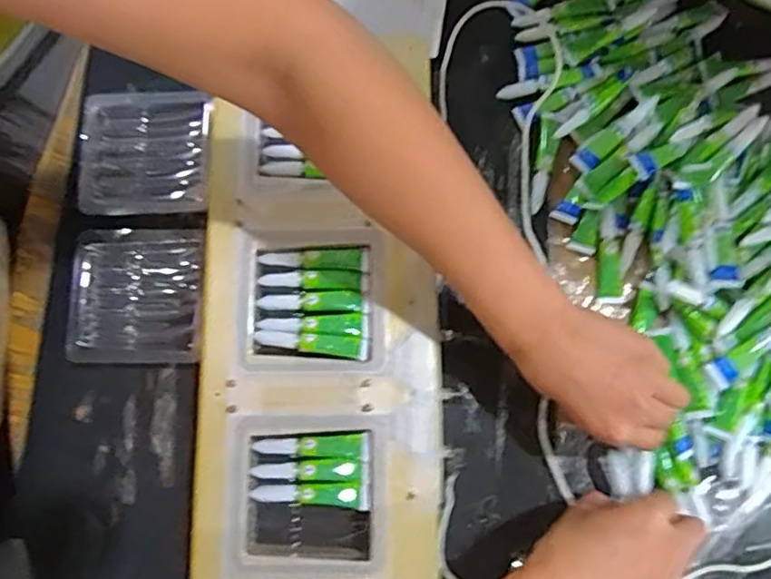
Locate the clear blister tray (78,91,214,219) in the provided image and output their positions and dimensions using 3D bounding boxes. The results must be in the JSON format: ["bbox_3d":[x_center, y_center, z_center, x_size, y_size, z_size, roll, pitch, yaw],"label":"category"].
[{"bbox_3d":[-0.195,-0.109,0.497,0.102,0.013,0.098,1,79,-1],"label":"clear blister tray"}]

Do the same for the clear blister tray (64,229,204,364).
[{"bbox_3d":[-0.193,0.006,0.482,0.100,0.024,0.105,-1,79,-2],"label":"clear blister tray"}]

